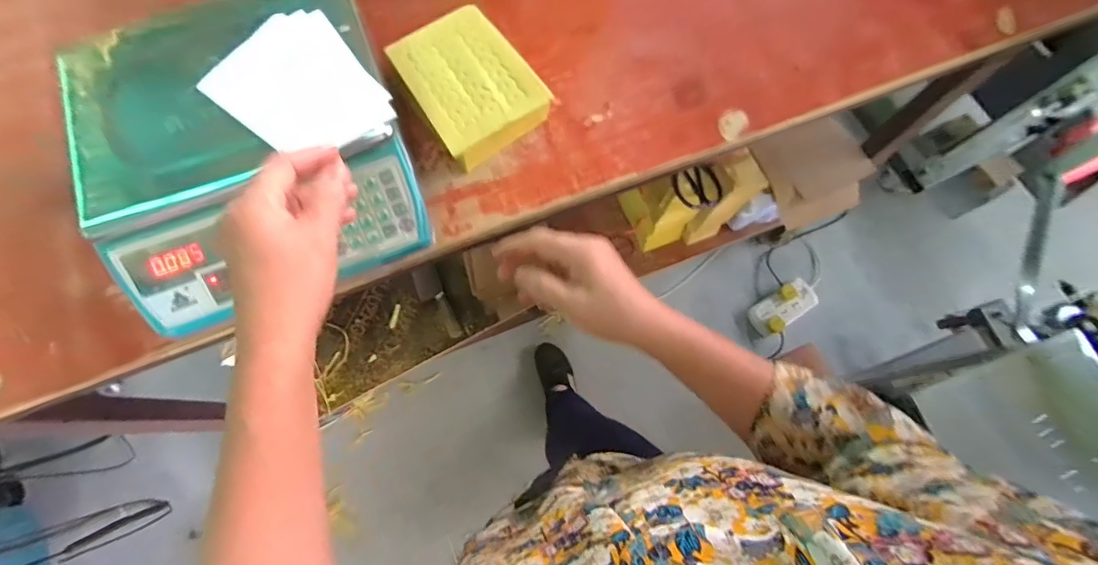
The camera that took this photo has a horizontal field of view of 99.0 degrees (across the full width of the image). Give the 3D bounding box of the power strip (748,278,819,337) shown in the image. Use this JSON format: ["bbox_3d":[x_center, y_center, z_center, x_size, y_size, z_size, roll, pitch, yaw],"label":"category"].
[{"bbox_3d":[0.723,0.070,1.429,0.218,0.032,0.097,-30,76,-8],"label":"power strip"}]

